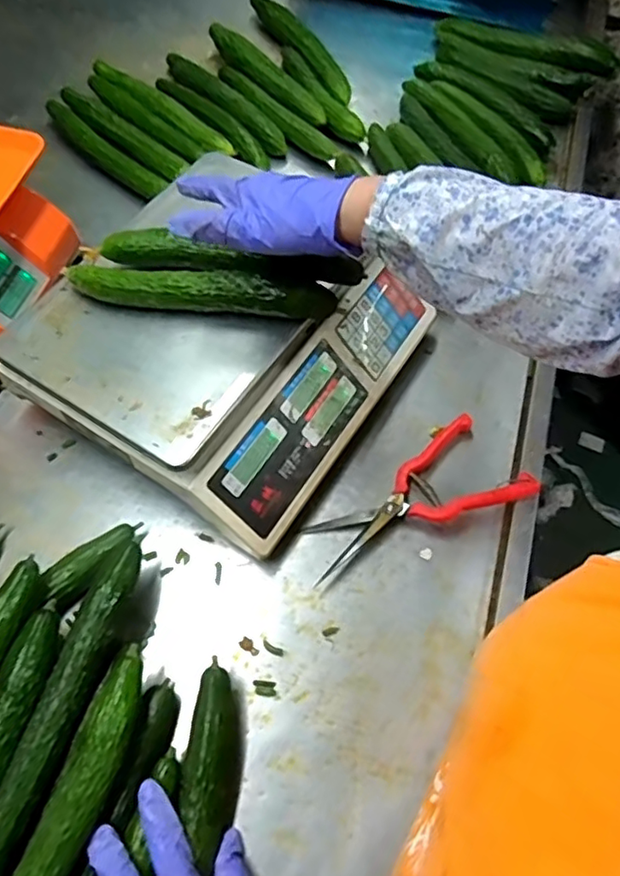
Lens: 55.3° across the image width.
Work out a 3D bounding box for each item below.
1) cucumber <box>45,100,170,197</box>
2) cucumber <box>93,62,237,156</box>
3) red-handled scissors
[{"bbox_3d":[-0.277,-0.379,0.790,0.241,0.032,0.038,40,69,19],"label":"cucumber"},{"bbox_3d":[-0.202,-0.453,0.817,0.258,0.031,0.038,39,69,18],"label":"cucumber"},{"bbox_3d":[0.090,0.061,0.559,0.215,0.035,0.101,-25,65,-12],"label":"red-handled scissors"}]

